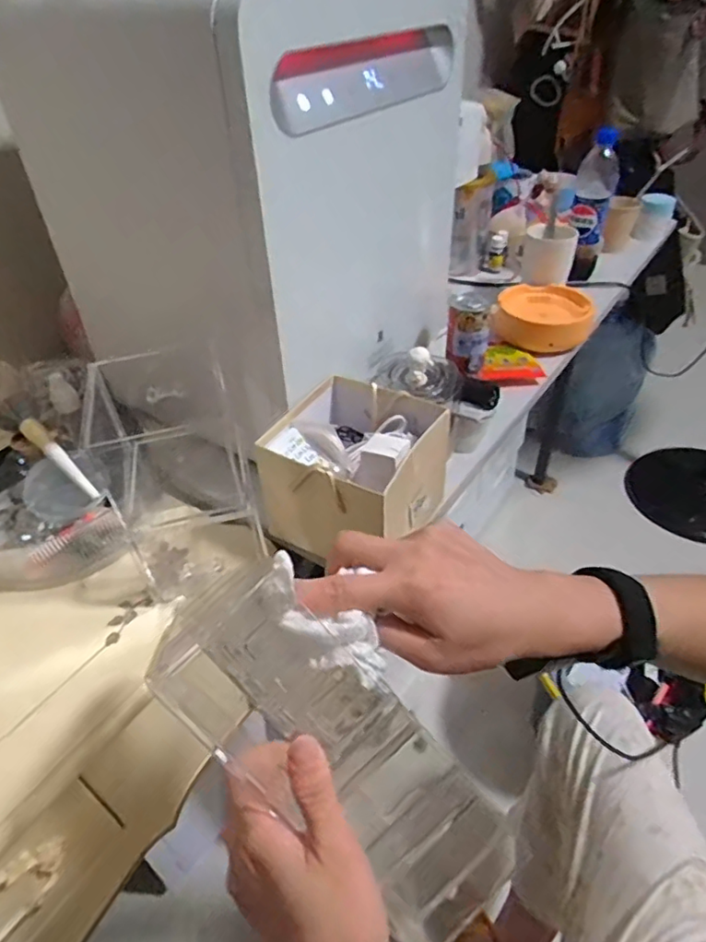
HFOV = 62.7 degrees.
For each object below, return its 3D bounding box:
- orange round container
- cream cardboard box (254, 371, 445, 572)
[{"bbox_3d":[0.290,-0.235,0.880,0.135,0.052,0.124,12,43,18],"label":"orange round container"},{"bbox_3d":[0.001,-0.006,0.570,0.147,0.108,0.148,18,45,24],"label":"cream cardboard box"}]

